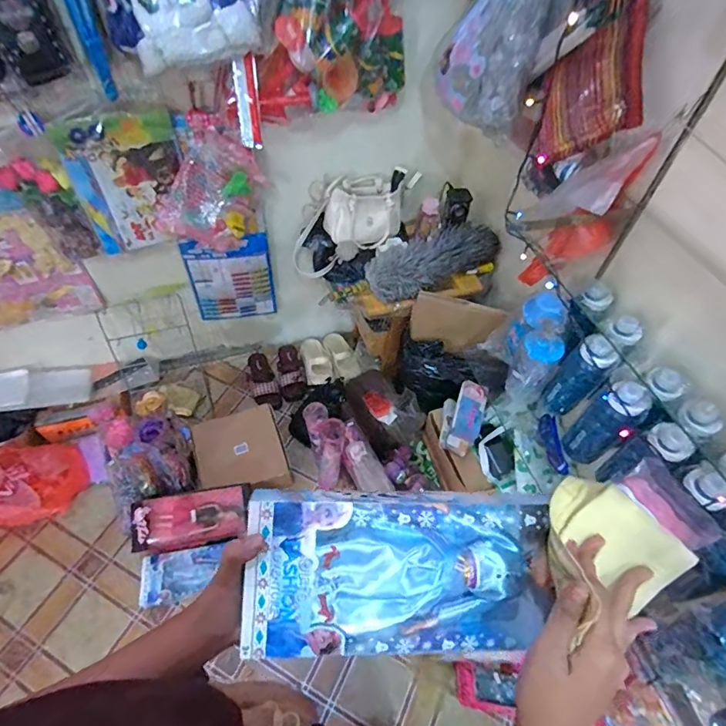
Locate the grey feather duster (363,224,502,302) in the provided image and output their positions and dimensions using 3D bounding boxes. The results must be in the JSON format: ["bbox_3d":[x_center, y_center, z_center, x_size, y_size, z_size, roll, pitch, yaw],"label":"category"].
[{"bbox_3d":[0.192,-0.298,1.263,0.386,0.100,0.140,-23,58,-20],"label":"grey feather duster"}]

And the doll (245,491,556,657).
[{"bbox_3d":[0.041,0.176,0.388,0.269,0.044,0.129,2,85,-13],"label":"doll"}]

